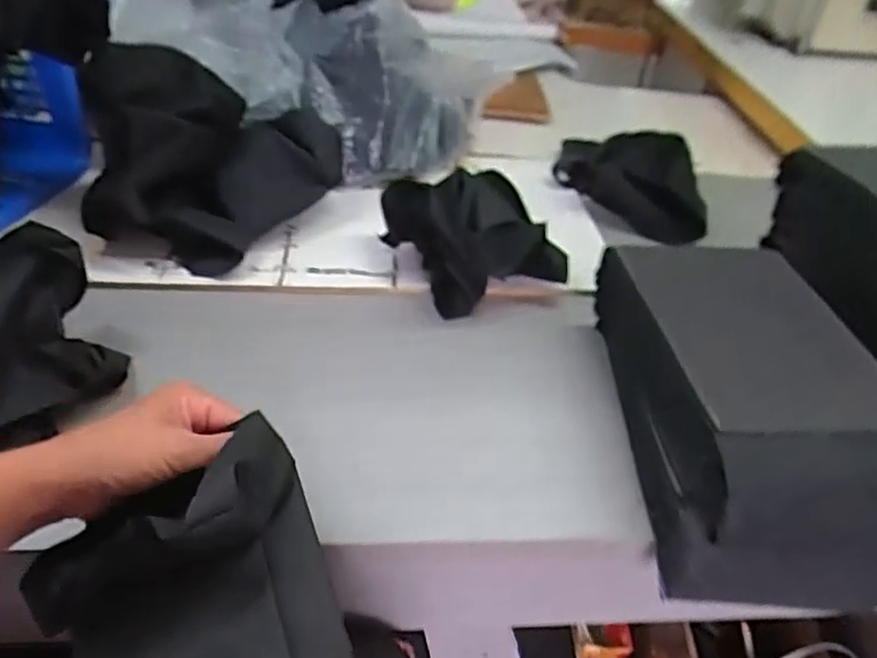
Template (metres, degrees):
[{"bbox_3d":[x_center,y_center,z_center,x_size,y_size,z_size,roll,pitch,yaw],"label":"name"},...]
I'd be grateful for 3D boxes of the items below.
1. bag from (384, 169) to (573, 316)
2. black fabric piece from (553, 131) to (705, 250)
[{"bbox_3d":[0.034,-0.107,0.693,0.145,0.112,0.161,-17,44,-26],"label":"bag"},{"bbox_3d":[0.248,-0.199,0.867,0.192,0.107,0.125,13,39,8],"label":"black fabric piece"}]

